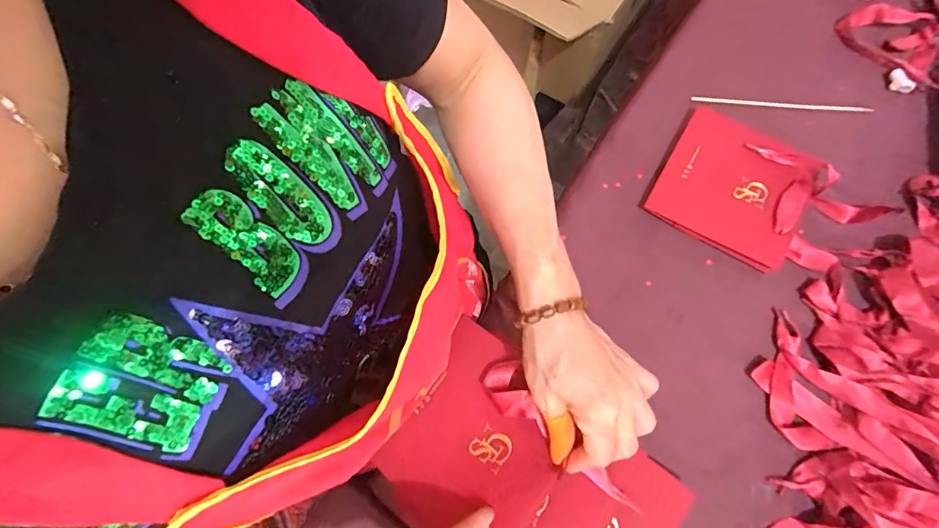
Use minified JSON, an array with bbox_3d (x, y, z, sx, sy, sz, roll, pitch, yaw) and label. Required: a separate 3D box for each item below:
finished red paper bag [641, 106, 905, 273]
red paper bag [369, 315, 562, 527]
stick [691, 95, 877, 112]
[{"bbox_3d":[0.300,-0.068,0.456,0.197,0.024,0.141,32,77,11],"label":"finished red paper bag"},{"bbox_3d":[0.005,0.135,0.344,0.123,0.024,0.154,24,70,27],"label":"red paper bag"},{"bbox_3d":[0.352,-0.182,0.503,0.196,0.009,0.008,4,74,3],"label":"stick"}]

